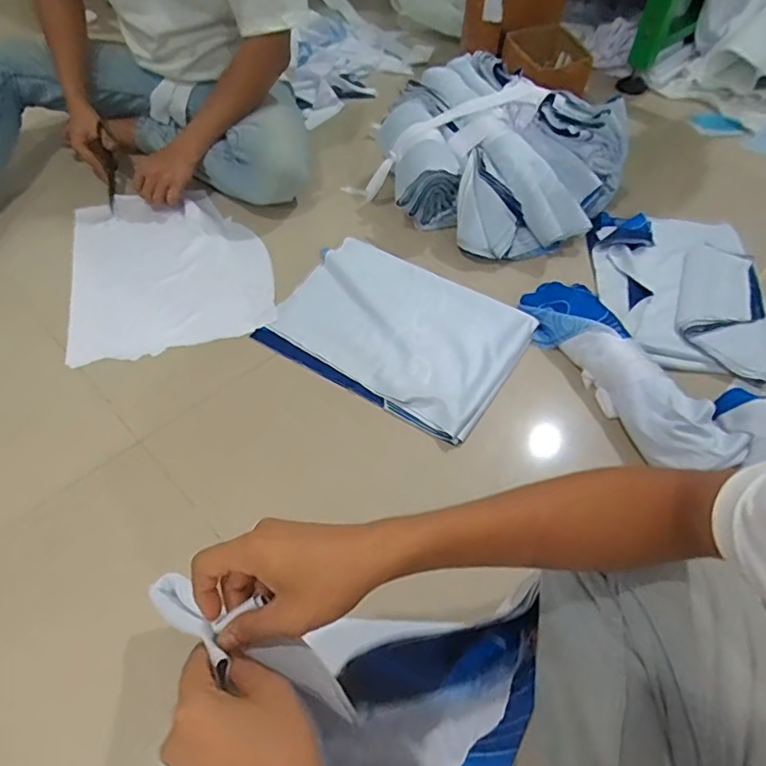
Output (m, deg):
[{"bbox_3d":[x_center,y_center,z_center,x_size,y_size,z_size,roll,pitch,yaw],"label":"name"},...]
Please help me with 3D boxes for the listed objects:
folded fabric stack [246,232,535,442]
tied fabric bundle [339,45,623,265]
[{"bbox_3d":[0.022,-0.095,0.913,0.393,0.032,0.288,28,56,19],"label":"folded fabric stack"},{"bbox_3d":[0.202,-0.431,1.050,0.416,0.164,0.354,35,58,23],"label":"tied fabric bundle"}]

